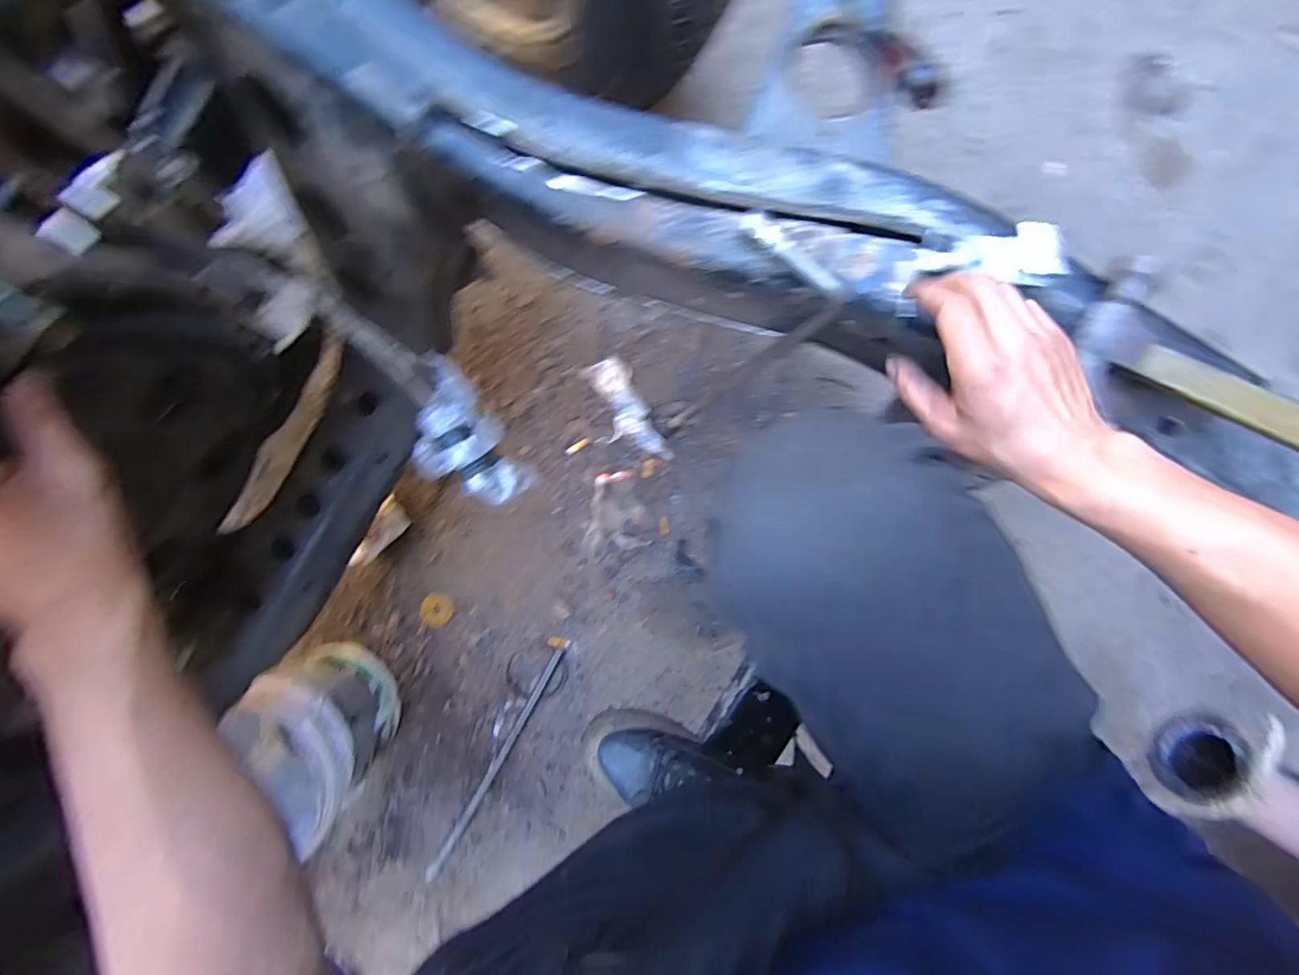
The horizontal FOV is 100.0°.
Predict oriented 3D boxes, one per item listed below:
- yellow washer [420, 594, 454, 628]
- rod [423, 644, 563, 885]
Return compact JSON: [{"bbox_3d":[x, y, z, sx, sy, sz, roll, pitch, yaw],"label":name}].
[{"bbox_3d":[-0.390,0.227,1.001,0.060,0.008,0.060,-1,95,-1],"label":"yellow washer"},{"bbox_3d":[-0.290,0.521,1.018,0.020,0.017,0.496,30,94,-4],"label":"rod"}]

